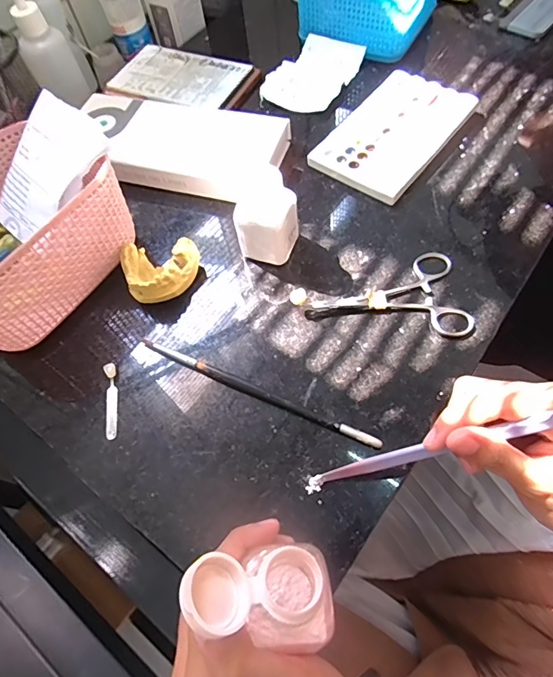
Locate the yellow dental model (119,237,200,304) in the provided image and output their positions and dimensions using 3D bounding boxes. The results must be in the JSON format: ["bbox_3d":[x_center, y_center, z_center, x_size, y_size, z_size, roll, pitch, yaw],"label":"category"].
[{"bbox_3d":[-0.098,-0.055,0.348,0.064,0.027,0.053,4,62,7],"label":"yellow dental model"}]

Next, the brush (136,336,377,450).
[{"bbox_3d":[-0.017,0.035,0.304,0.188,0.010,0.008,22,66,16],"label":"brush"}]

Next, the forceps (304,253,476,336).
[{"bbox_3d":[0.091,-0.043,0.337,0.121,0.008,0.072,10,63,10],"label":"forceps"}]

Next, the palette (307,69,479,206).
[{"bbox_3d":[0.113,-0.198,0.405,0.095,0.013,0.156,33,70,20],"label":"palette"}]

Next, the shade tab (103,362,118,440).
[{"bbox_3d":[-0.121,0.045,0.313,0.009,0.004,0.058,-12,62,-1],"label":"shade tab"}]

